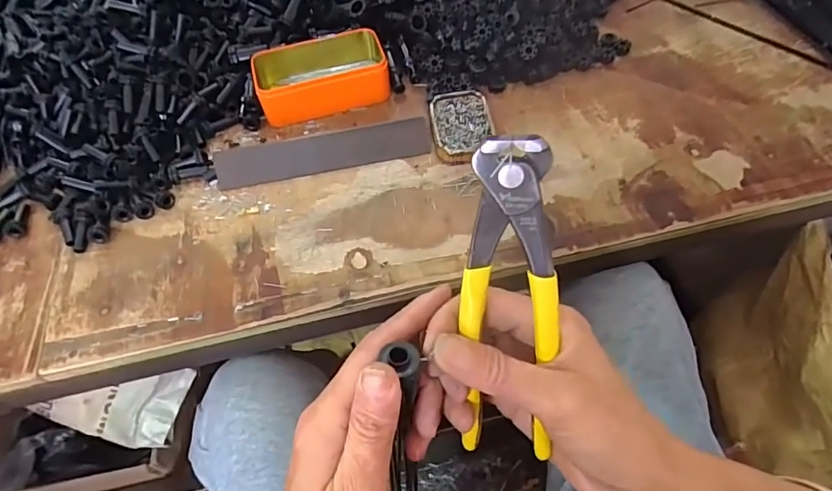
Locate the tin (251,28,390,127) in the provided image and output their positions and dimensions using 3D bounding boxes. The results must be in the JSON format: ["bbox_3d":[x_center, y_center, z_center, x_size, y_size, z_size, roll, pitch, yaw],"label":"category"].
[{"bbox_3d":[-0.107,-0.193,0.558,0.144,0.048,0.084,-14,58,-6],"label":"tin"}]

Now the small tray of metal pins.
[{"bbox_3d":[0.048,-0.126,0.519,0.061,0.014,0.087,-8,57,-3],"label":"small tray of metal pins"}]

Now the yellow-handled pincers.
[{"bbox_3d":[0.043,0.030,0.229,0.042,0.158,0.017,-4,21,-1],"label":"yellow-handled pincers"}]

